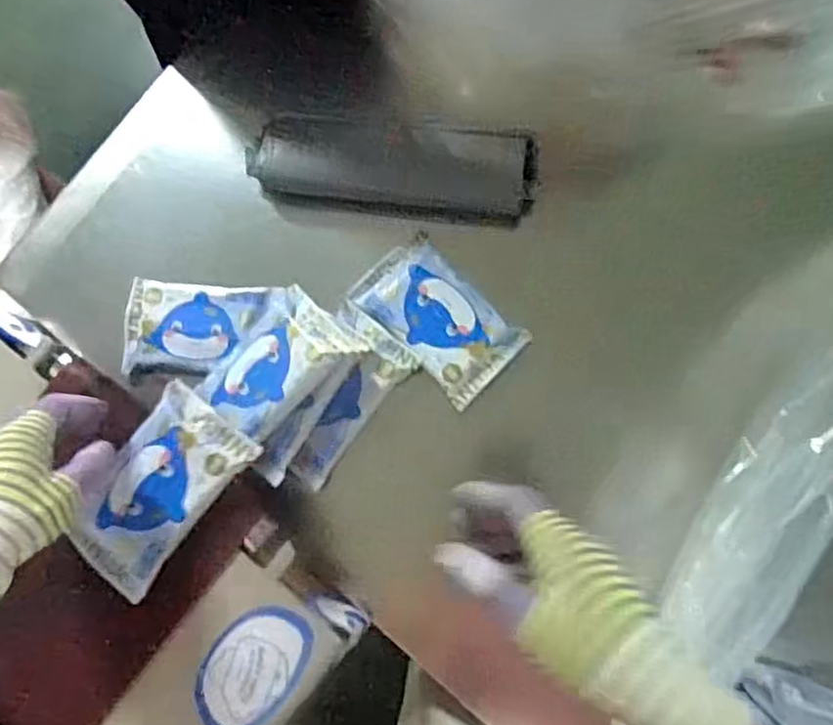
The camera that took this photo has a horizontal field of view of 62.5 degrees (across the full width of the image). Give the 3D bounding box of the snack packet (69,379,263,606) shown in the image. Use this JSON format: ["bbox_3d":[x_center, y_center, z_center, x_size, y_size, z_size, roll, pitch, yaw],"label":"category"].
[{"bbox_3d":[-0.191,0.094,0.505,0.079,0.018,0.140,37,86,9],"label":"snack packet"}]

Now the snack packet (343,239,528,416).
[{"bbox_3d":[0.017,-0.039,0.591,0.141,0.016,0.083,44,87,9],"label":"snack packet"}]

